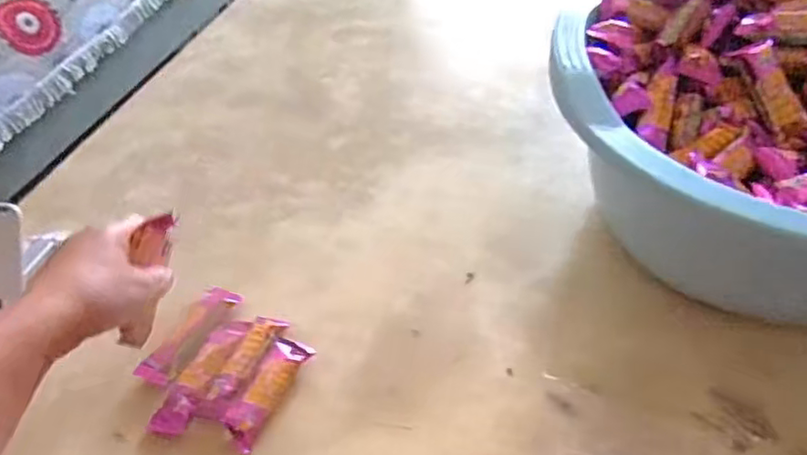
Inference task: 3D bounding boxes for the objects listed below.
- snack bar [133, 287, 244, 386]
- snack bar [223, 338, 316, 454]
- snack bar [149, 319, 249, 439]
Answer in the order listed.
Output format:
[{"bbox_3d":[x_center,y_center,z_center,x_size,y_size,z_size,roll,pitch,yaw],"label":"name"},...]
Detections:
[{"bbox_3d":[-0.171,0.087,0.497,0.029,0.010,0.093,24,54,26],"label":"snack bar"},{"bbox_3d":[-0.101,0.119,0.452,0.027,0.013,0.083,18,52,22],"label":"snack bar"},{"bbox_3d":[-0.154,0.110,0.468,0.029,0.007,0.098,15,51,19],"label":"snack bar"}]

